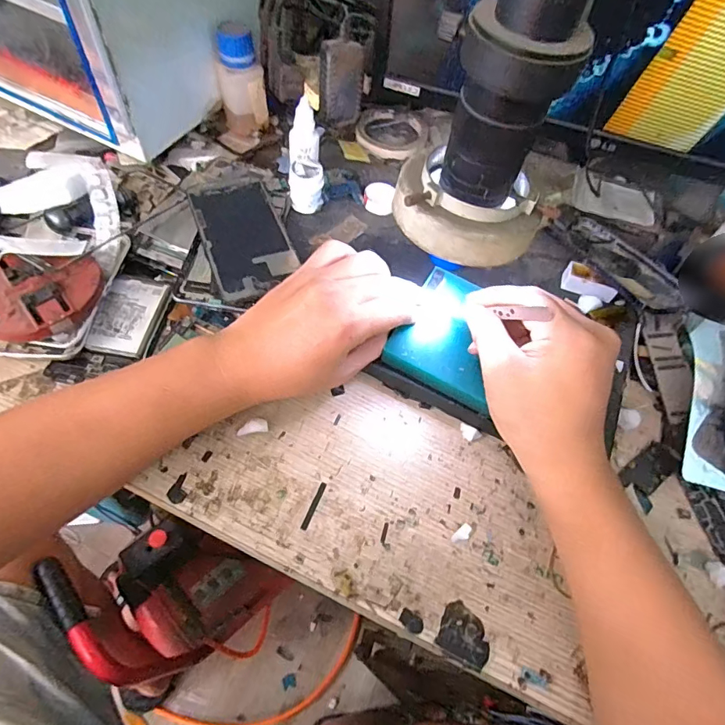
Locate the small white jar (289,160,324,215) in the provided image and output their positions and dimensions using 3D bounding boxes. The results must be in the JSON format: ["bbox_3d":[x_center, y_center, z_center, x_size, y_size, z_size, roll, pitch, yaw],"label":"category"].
[{"bbox_3d":[-0.055,-0.173,0.455,0.033,0.037,0.034,-1,59,-7],"label":"small white jar"}]

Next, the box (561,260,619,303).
[{"bbox_3d":[0.216,-0.075,0.435,0.050,0.013,0.027,24,59,8],"label":"box"}]

